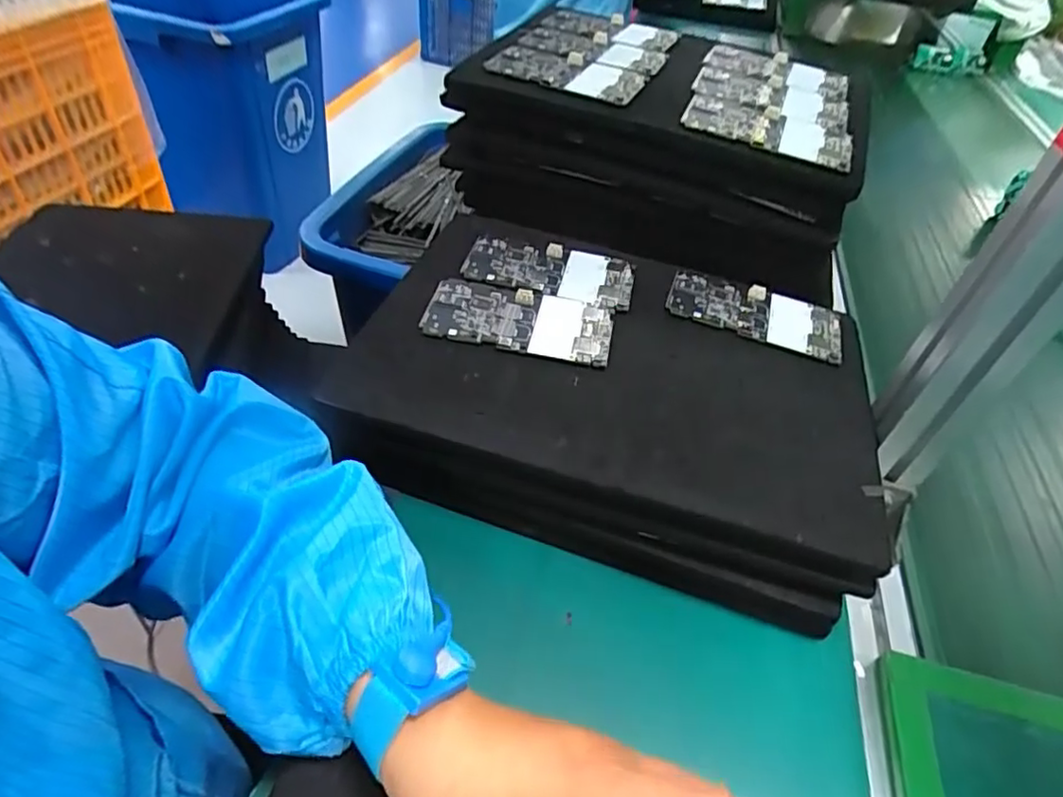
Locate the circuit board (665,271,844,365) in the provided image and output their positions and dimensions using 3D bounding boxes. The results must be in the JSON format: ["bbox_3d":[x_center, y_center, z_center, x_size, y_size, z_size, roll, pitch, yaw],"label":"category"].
[{"bbox_3d":[0.174,-0.069,0.478,0.131,0.005,0.066,18,46,10],"label":"circuit board"}]

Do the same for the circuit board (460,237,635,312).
[{"bbox_3d":[0.016,-0.103,0.486,0.128,0.005,0.069,15,45,7],"label":"circuit board"}]

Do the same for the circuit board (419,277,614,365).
[{"bbox_3d":[-0.008,-0.056,0.443,0.129,0.011,0.064,11,45,3],"label":"circuit board"}]

